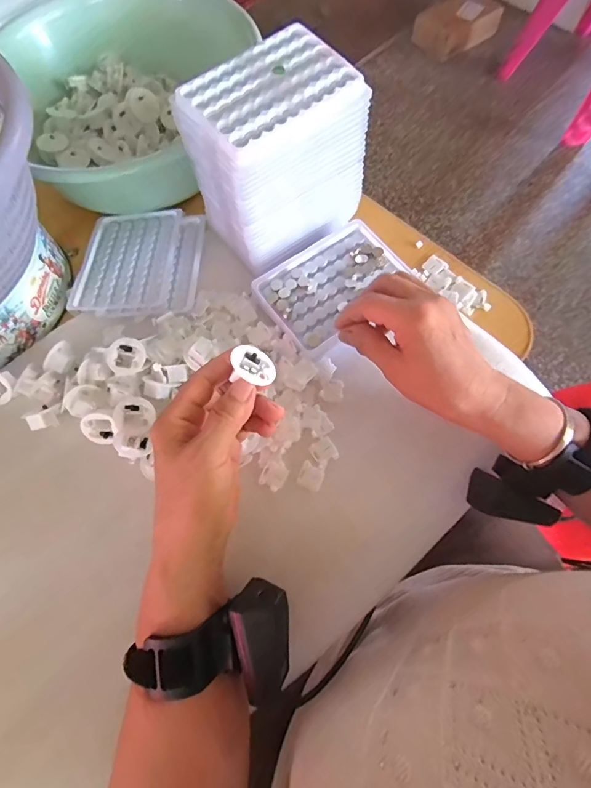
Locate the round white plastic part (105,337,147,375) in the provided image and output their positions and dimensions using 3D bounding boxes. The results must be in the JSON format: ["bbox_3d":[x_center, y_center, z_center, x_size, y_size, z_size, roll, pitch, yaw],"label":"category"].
[{"bbox_3d":[-0.147,-0.032,0.362,0.032,0.014,0.032,0,85,1],"label":"round white plastic part"}]

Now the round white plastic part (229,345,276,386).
[{"bbox_3d":[-0.031,-0.016,0.283,0.031,0.018,0.031,20,47,-23],"label":"round white plastic part"}]

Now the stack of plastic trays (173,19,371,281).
[{"bbox_3d":[-0.016,-0.206,0.366,0.137,0.128,0.093,-35,72,-10],"label":"stack of plastic trays"}]

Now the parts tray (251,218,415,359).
[{"bbox_3d":[0.034,-0.105,0.384,0.130,0.012,0.098,-37,73,-11],"label":"parts tray"}]

